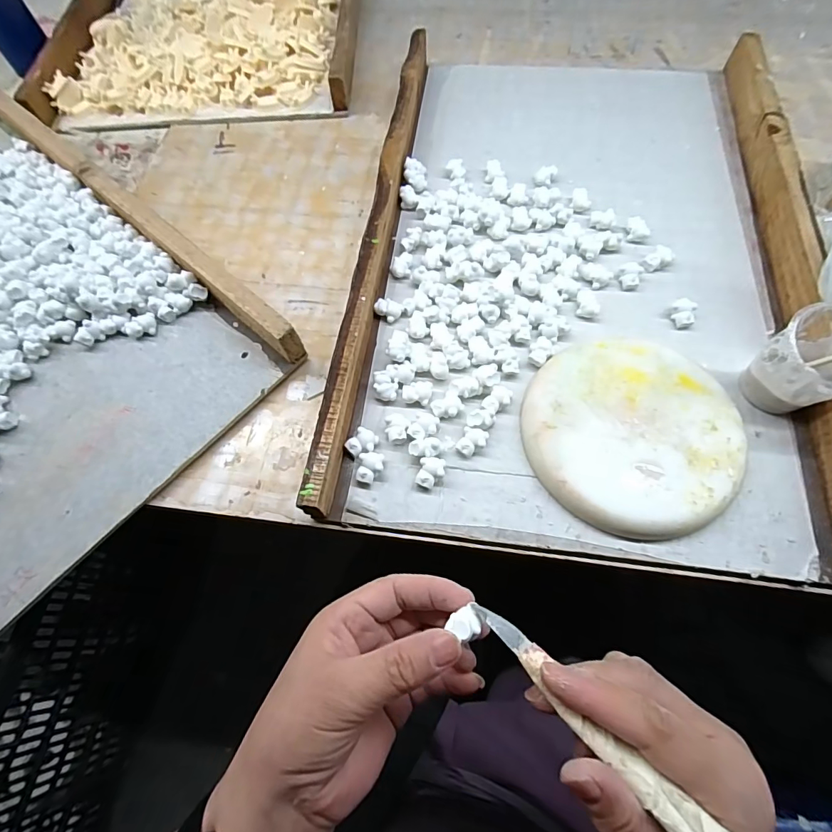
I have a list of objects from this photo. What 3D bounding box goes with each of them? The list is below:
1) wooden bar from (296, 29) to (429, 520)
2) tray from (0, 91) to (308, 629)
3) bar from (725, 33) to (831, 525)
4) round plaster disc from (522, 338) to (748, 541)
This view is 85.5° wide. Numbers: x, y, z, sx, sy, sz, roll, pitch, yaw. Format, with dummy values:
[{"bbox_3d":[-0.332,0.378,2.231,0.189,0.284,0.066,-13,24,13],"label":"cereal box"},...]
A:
[{"bbox_3d":[-0.032,-0.188,0.445,0.021,0.048,0.572,6,66,6],"label":"wooden bar"},{"bbox_3d":[-0.433,-0.084,0.418,0.549,0.048,0.402,37,72,18],"label":"tray"},{"bbox_3d":[0.341,-0.153,0.405,0.020,0.048,0.569,5,66,5],"label":"bar"},{"bbox_3d":[0.167,0.013,0.353,0.156,0.021,0.155,-1,65,2],"label":"round plaster disc"}]

